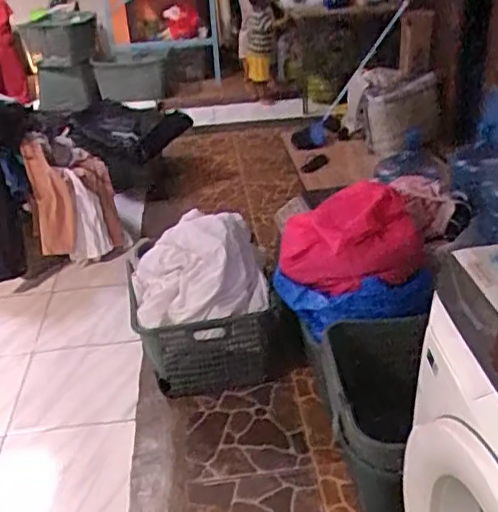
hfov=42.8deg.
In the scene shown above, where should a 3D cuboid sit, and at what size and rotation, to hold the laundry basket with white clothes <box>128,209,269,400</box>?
[{"bbox_3d":[-0.155,0.136,1.898,0.375,0.432,0.377,-10,30,-12],"label":"laundry basket with white clothes"}]

